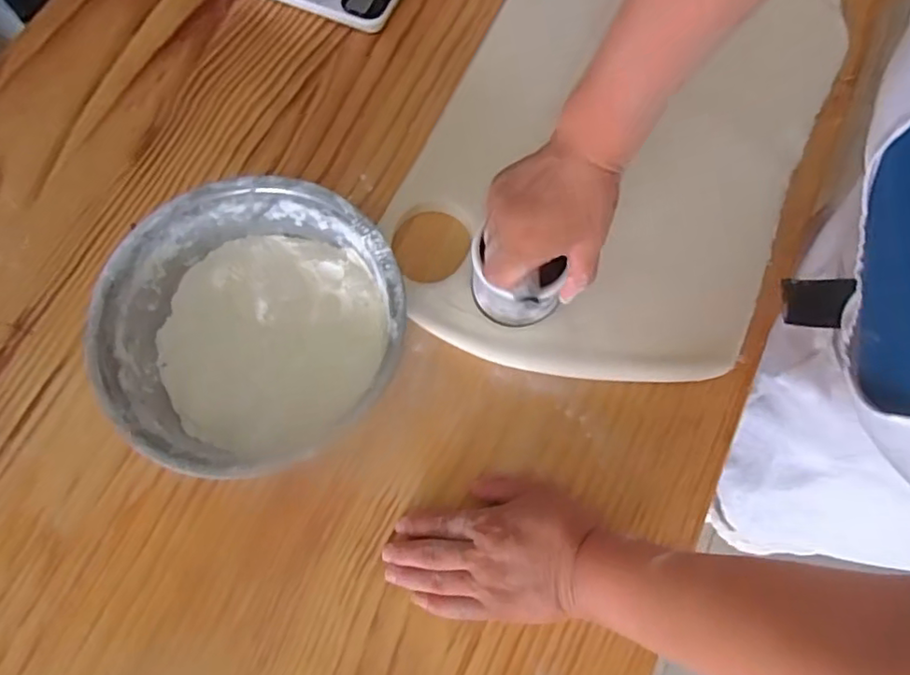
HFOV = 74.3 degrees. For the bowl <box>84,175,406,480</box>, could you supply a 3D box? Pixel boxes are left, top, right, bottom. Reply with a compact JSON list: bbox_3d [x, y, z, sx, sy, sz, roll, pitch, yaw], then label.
[{"bbox_3d":[-0.152,-0.010,0.471,0.216,0.081,0.208,0,72,1],"label":"bowl"}]

